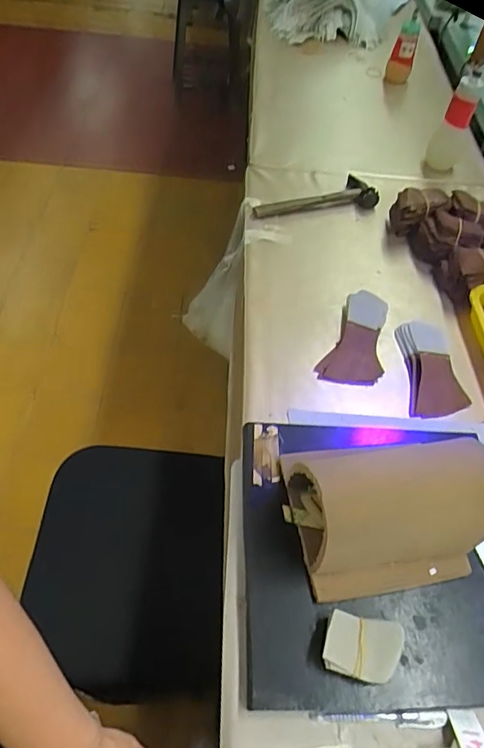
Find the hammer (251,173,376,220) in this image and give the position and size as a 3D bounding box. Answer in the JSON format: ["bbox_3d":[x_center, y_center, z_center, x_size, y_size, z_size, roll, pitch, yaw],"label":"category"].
[{"bbox_3d":[0.134,-0.332,0.962,0.239,0.023,0.092,-13,54,-9],"label":"hammer"}]

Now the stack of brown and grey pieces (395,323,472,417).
[{"bbox_3d":[0.278,-0.008,0.747,0.083,0.025,0.161,3,54,-3],"label":"stack of brown and grey pieces"}]

